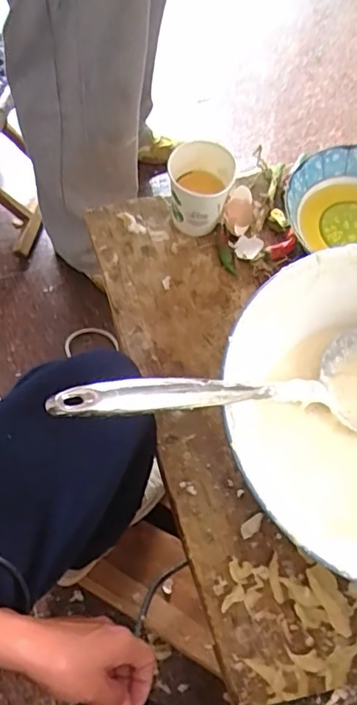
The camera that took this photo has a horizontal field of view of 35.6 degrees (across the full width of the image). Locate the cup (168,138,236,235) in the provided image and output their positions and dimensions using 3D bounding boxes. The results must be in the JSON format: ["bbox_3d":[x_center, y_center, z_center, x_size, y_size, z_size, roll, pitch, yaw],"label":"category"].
[{"bbox_3d":[0.022,-0.175,0.602,0.067,0.086,0.065,1,65,-3],"label":"cup"}]

